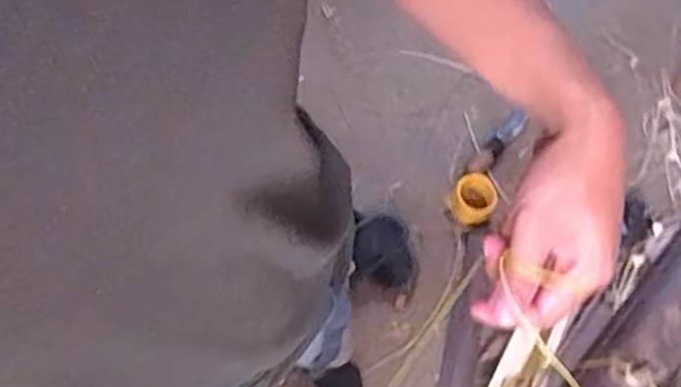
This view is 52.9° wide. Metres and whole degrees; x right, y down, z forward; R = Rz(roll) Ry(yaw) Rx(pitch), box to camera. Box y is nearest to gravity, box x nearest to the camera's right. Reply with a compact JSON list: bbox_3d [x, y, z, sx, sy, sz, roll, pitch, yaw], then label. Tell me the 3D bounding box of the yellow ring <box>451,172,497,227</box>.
[{"bbox_3d":[0.305,0.013,1.561,0.099,0.071,0.098,1,65,-2],"label":"yellow ring"}]

